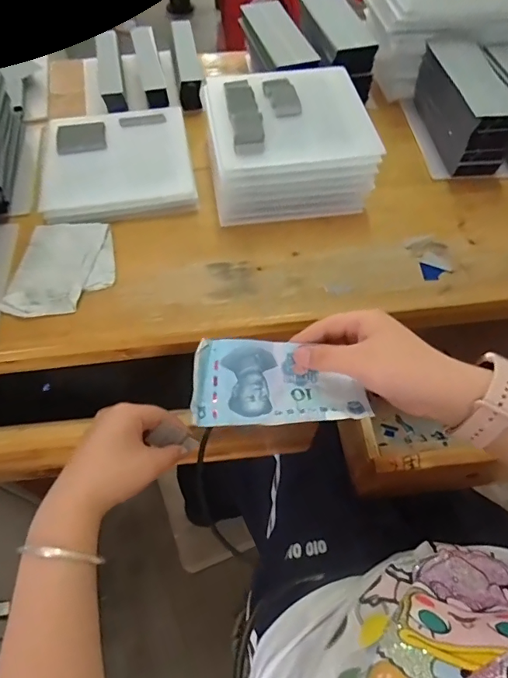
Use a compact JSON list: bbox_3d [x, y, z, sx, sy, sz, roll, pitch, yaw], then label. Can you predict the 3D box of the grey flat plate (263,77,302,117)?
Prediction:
[{"bbox_3d":[0.030,-0.255,0.467,0.031,0.006,0.061,-12,59,-9],"label":"grey flat plate"}]

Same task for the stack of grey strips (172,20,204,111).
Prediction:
[{"bbox_3d":[-0.089,-0.368,0.591,0.030,0.033,0.170,-7,59,-6],"label":"stack of grey strips"}]

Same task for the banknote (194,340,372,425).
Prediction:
[{"bbox_3d":[0.020,0.033,0.340,0.129,0.021,0.066,-3,59,-3],"label":"banknote"}]

